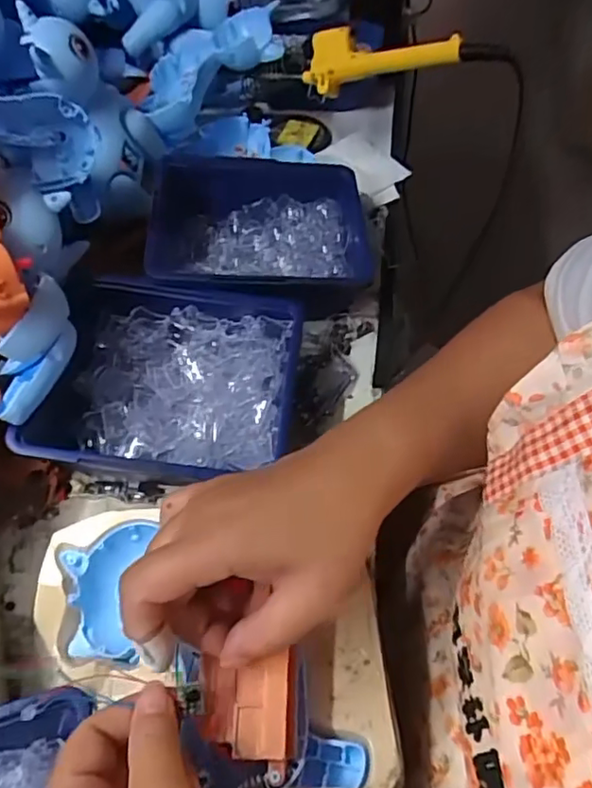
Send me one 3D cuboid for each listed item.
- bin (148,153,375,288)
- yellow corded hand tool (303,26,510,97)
[{"bbox_3d":[-0.029,-0.125,0.485,0.175,0.066,0.149,-1,56,0],"label":"bin"},{"bbox_3d":[0.081,-0.274,0.485,0.175,0.048,0.022,17,56,33],"label":"yellow corded hand tool"}]

